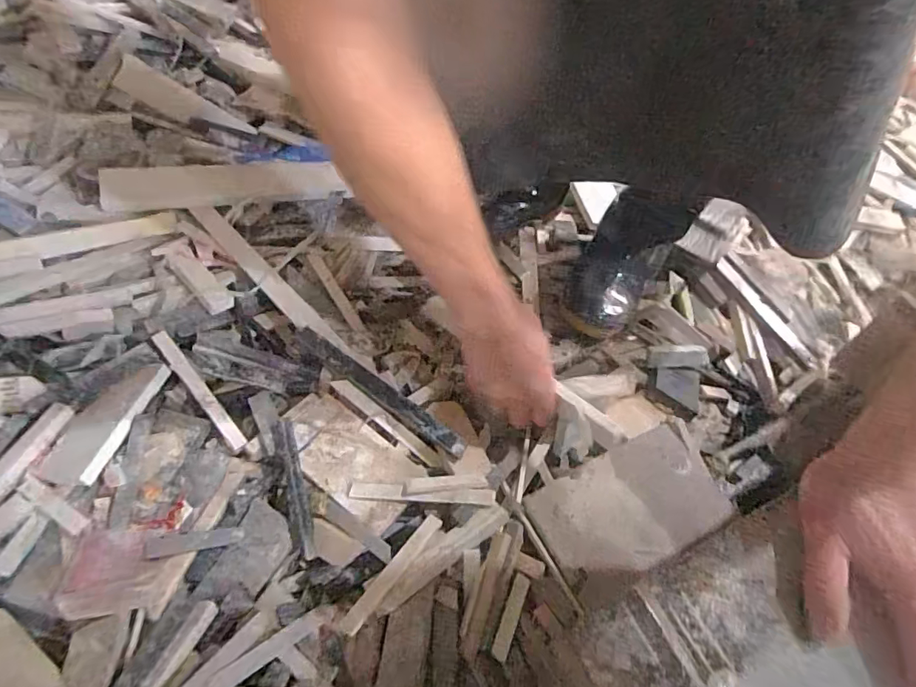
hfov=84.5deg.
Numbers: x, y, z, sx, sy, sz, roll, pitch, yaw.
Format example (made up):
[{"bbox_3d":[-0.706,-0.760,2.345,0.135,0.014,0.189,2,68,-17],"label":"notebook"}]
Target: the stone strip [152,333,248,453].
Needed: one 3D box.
[{"bbox_3d":[-0.247,0.042,0.477,0.014,0.009,0.140,-37,78,-21],"label":"stone strip"}]

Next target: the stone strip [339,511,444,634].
[{"bbox_3d":[-0.053,0.189,0.423,0.015,0.004,0.114,27,50,24],"label":"stone strip"}]

